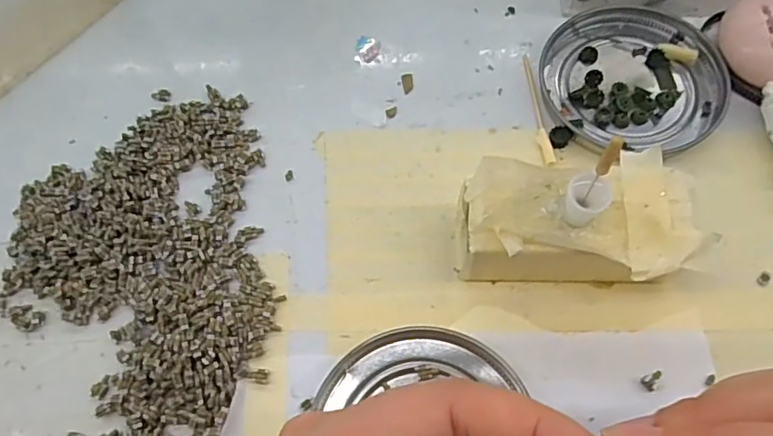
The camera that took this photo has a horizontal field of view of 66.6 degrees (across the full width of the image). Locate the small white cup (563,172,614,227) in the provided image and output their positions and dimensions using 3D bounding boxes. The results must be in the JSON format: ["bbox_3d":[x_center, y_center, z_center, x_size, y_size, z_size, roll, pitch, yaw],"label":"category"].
[{"bbox_3d":[0.068,-0.006,0.201,0.014,0.016,0.014,-1,65,3],"label":"small white cup"}]

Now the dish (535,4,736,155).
[{"bbox_3d":[0.110,-0.064,0.266,0.077,0.008,0.071,-1,65,3],"label":"dish"}]

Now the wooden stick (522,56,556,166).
[{"bbox_3d":[0.067,-0.050,0.264,0.005,0.004,0.059,-6,65,1],"label":"wooden stick"}]

